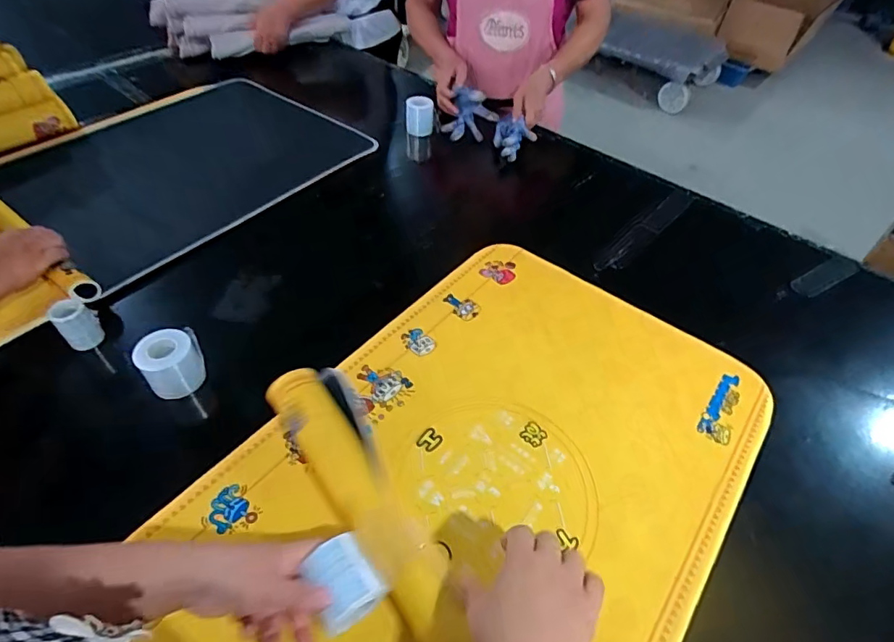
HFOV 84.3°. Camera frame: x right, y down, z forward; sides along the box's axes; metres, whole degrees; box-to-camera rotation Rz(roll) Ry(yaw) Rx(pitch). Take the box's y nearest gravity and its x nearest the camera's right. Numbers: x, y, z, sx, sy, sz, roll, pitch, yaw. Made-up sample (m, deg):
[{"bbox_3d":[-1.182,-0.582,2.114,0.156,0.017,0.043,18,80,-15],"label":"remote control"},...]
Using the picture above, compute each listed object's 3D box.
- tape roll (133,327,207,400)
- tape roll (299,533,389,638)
[{"bbox_3d":[-0.355,0.056,0.638,0.077,0.067,0.069,-28,56,-25],"label":"tape roll"},{"bbox_3d":[-0.099,0.248,0.469,0.059,0.050,0.066,-29,56,-25],"label":"tape roll"}]

